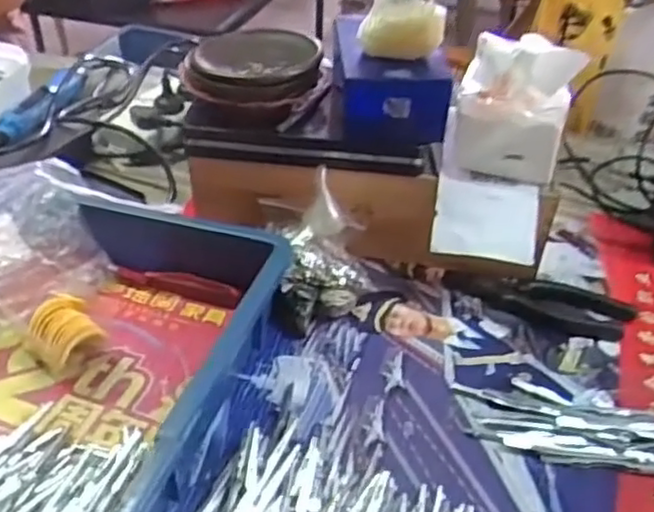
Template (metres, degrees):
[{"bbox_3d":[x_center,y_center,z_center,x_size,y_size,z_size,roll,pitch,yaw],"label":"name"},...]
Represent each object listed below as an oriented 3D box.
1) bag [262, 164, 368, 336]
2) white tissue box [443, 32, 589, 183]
[{"bbox_3d":[-0.010,-0.002,0.604,0.090,0.101,0.116,0,38,-3],"label":"bag"},{"bbox_3d":[0.167,-0.141,0.617,0.097,0.111,0.118,14,40,14],"label":"white tissue box"}]

